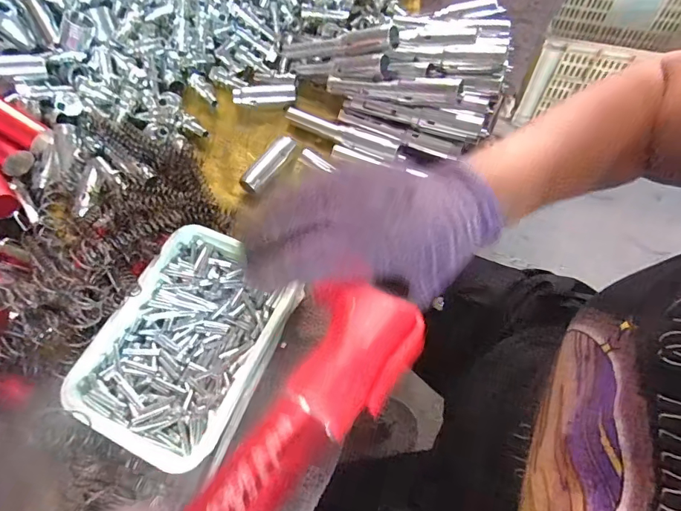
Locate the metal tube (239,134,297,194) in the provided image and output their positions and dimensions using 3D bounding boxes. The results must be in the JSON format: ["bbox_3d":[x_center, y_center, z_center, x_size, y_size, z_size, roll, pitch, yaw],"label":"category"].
[{"bbox_3d":[-0.074,-0.094,0.459,0.020,0.021,0.070,33,69,17],"label":"metal tube"}]

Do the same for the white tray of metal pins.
[{"bbox_3d":[-0.122,0.068,0.358,0.129,0.031,0.170,23,67,13],"label":"white tray of metal pins"}]

